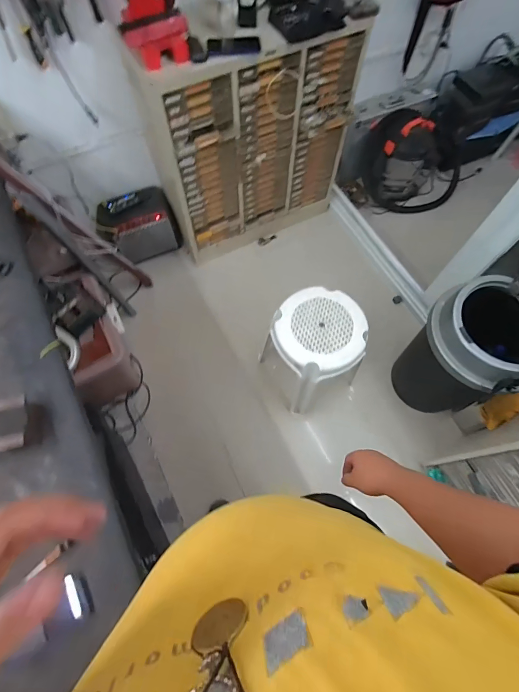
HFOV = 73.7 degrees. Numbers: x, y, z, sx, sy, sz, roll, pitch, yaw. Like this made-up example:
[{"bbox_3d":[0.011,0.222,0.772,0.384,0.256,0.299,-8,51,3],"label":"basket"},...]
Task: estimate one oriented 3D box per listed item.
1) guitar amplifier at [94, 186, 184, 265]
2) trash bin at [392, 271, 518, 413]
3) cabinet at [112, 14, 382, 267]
[{"bbox_3d":[-0.590,-0.593,1.711,0.353,0.236,0.223,-29,72,-11],"label":"guitar amplifier"},{"bbox_3d":[0.757,0.010,1.230,0.341,0.821,0.322,-14,70,-6],"label":"trash bin"},{"bbox_3d":[-0.046,-0.887,1.511,0.797,0.824,0.346,-27,72,-11],"label":"cabinet"}]

